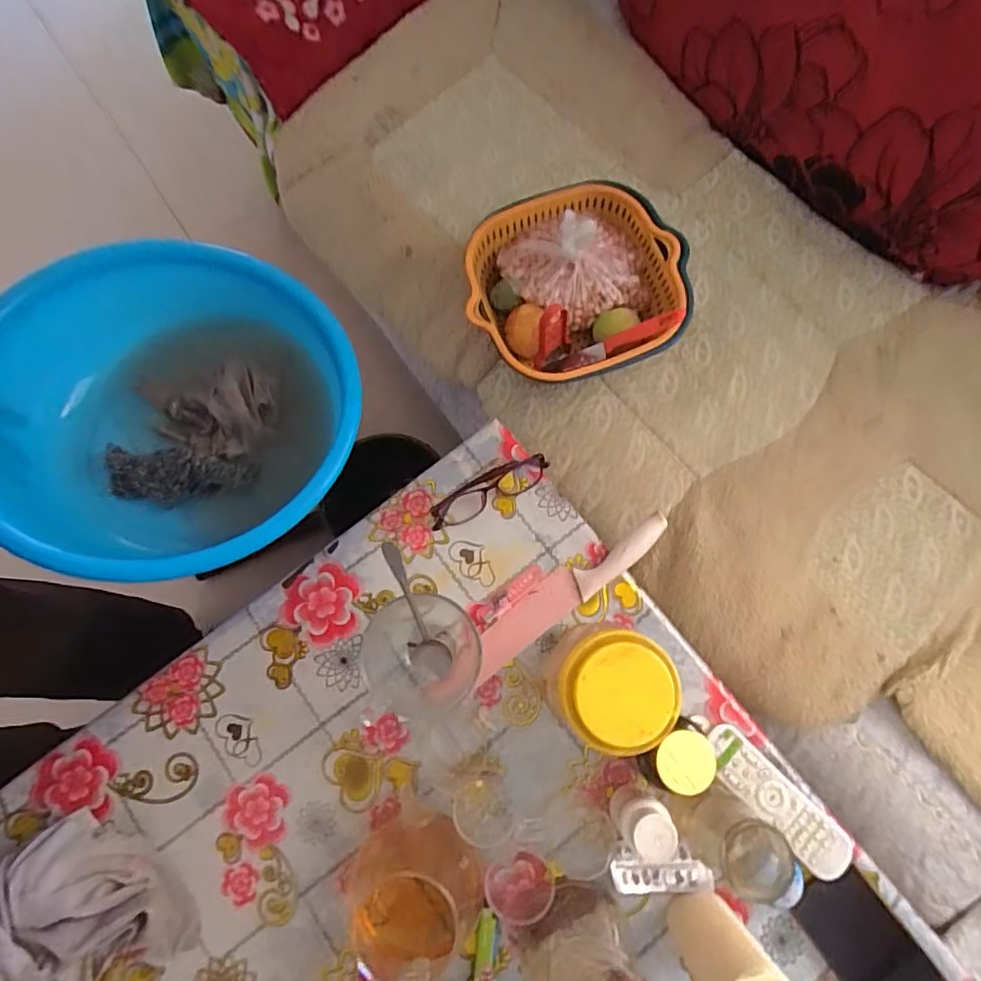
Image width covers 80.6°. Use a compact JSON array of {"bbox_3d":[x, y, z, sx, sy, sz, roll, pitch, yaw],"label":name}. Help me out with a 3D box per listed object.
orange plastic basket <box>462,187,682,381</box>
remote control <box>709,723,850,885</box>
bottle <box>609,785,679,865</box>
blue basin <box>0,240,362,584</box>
[{"bbox_3d":[0.098,-0.243,0.707,0.249,0.107,0.235,-12,77,-2],"label":"orange plastic basket"},{"bbox_3d":[0.270,0.292,0.545,0.050,0.021,0.153,-44,80,-8],"label":"remote control"},{"bbox_3d":[0.134,0.294,0.520,0.043,0.086,0.044,0,77,1],"label":"bottle"},{"bbox_3d":[-0.339,-0.083,0.616,0.366,0.150,0.366,1,80,-7],"label":"blue basin"}]

